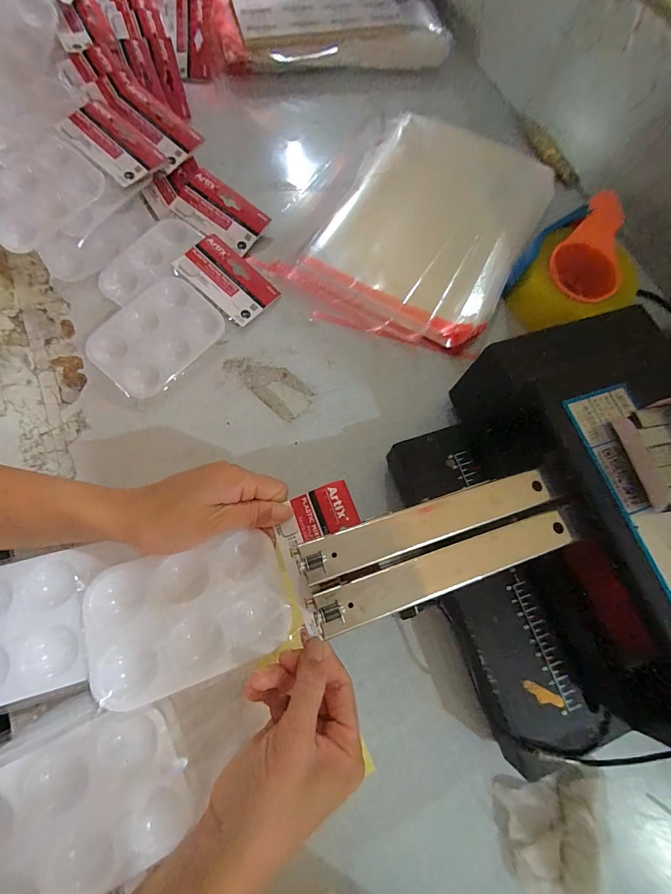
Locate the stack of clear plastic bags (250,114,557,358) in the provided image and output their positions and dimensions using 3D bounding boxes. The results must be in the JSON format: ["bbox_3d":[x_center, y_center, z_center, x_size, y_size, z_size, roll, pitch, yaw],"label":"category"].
[{"bbox_3d":[0.110,-0.274,0.438,0.240,0.021,0.332,28,76,6],"label":"stack of clear plastic bags"}]

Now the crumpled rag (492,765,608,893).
[{"bbox_3d":[0.164,0.291,0.265,0.078,0.024,0.079,-3,73,-6],"label":"crumpled rag"}]

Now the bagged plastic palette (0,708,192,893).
[{"bbox_3d":[-0.148,0.211,0.202,0.120,0.014,0.081,-22,76,-11],"label":"bagged plastic palette"}]

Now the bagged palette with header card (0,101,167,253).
[{"bbox_3d":[-0.282,-0.280,0.378,0.095,0.017,0.188,43,81,0],"label":"bagged palette with header card"}]

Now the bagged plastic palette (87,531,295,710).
[{"bbox_3d":[-0.096,0.109,0.235,0.121,0.018,0.081,-17,76,-6],"label":"bagged plastic palette"}]

